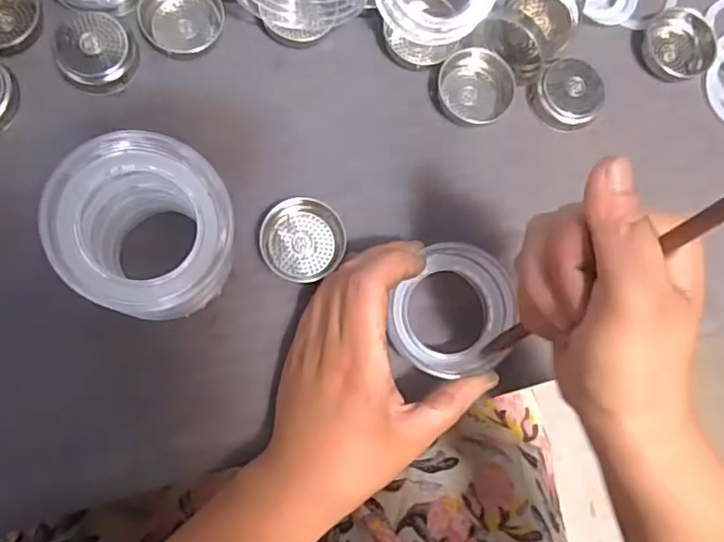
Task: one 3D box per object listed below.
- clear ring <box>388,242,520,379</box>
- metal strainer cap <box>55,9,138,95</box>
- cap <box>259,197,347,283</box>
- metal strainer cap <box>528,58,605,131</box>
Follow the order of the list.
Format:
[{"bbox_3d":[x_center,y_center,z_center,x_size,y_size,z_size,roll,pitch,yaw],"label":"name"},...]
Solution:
[{"bbox_3d":[0.051,0.020,0.326,0.065,0.017,0.072,22,82,-5],"label":"clear ring"},{"bbox_3d":[-0.144,-0.122,0.333,0.037,0.014,0.045,-1,81,-7],"label":"metal strainer cap"},{"bbox_3d":[-0.031,-0.016,0.332,0.044,0.014,0.044,1,81,-7],"label":"cap"},{"bbox_3d":[0.122,-0.104,0.365,0.041,0.014,0.040,1,84,-7],"label":"metal strainer cap"}]

